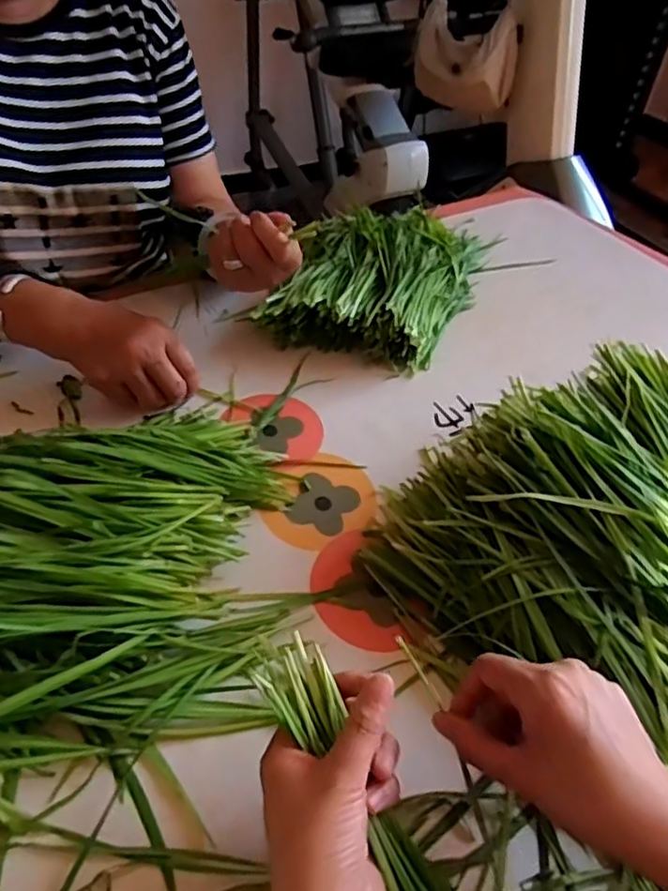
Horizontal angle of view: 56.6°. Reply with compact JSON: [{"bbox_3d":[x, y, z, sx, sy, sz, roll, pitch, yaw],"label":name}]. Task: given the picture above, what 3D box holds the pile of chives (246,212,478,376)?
[{"bbox_3d":[0.056,-0.194,0.697,0.183,0.060,0.272,15,48,11],"label":"pile of chives"}]

